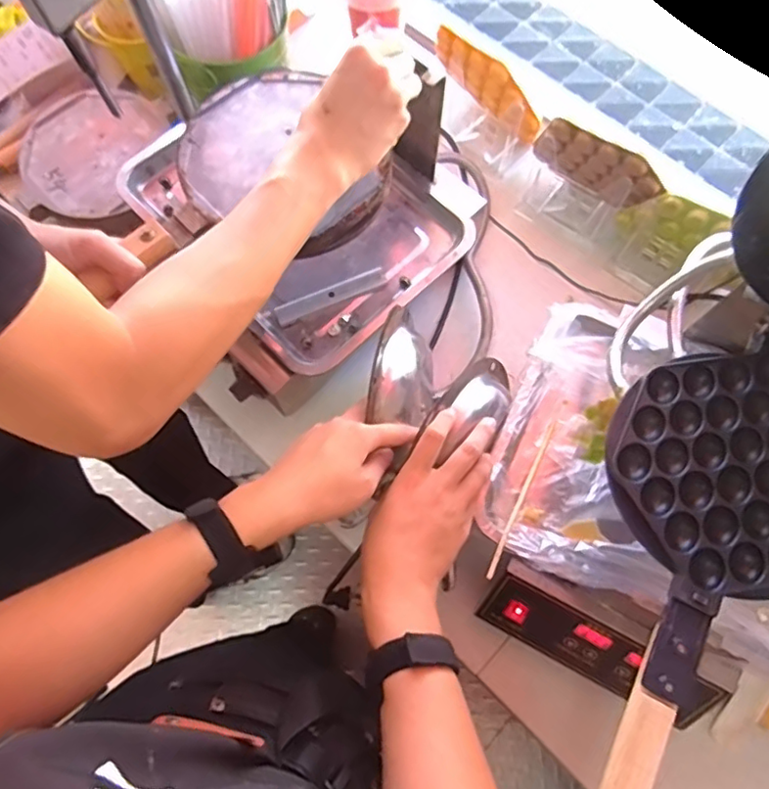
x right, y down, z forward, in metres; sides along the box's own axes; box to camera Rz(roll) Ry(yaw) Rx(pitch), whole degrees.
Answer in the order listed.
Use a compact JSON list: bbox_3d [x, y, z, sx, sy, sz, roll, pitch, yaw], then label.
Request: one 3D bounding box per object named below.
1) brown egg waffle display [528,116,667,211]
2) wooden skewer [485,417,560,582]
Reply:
[{"bbox_3d":[0.245,-0.266,0.691,0.155,0.093,0.029,42,75,14],"label":"brown egg waffle display"},{"bbox_3d":[0.129,0.091,0.545,0.007,0.011,0.167,26,72,10],"label":"wooden skewer"}]

